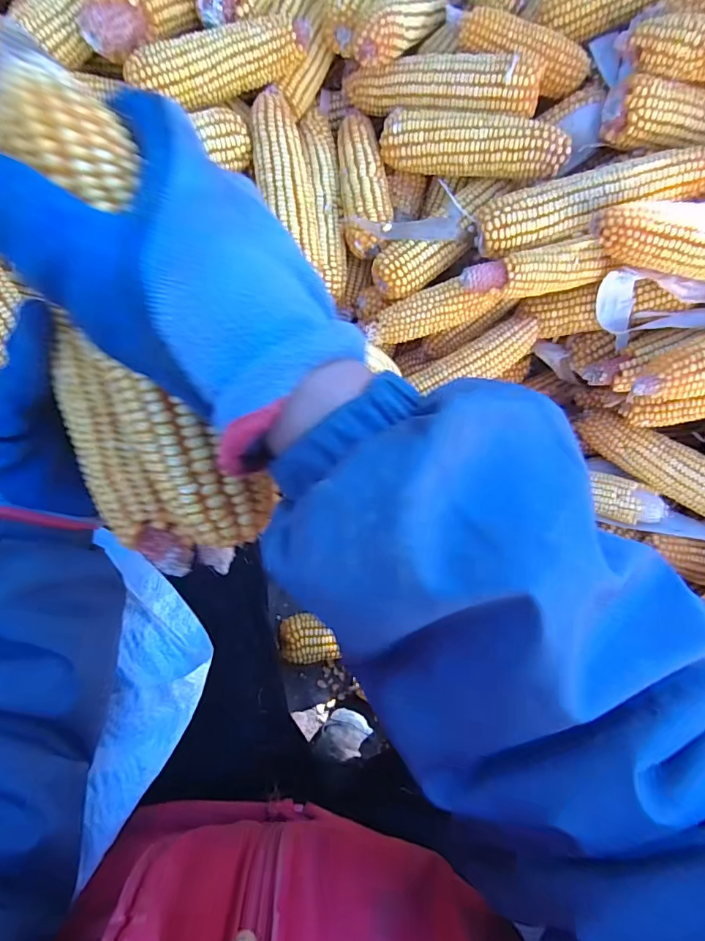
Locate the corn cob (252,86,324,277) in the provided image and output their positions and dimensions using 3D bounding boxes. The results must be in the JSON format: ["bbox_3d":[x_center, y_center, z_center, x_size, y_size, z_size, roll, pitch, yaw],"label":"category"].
[{"bbox_3d":[-0.070,-0.302,0.487,0.057,0.043,0.201,-9,92,-8],"label":"corn cob"}]

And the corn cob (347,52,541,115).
[{"bbox_3d":[0.085,-0.395,0.488,0.209,0.049,0.049,18,88,22],"label":"corn cob"}]

